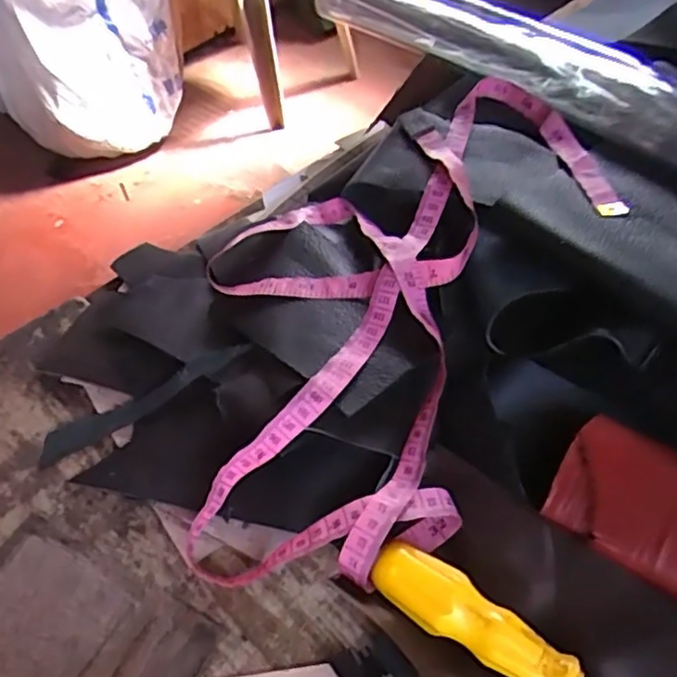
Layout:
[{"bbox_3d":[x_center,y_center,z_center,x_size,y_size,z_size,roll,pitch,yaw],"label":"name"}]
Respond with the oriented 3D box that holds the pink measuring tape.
[{"bbox_3d":[0.029,-0.035,0.403,0.199,0.065,0.371,26,57,25],"label":"pink measuring tape"}]

